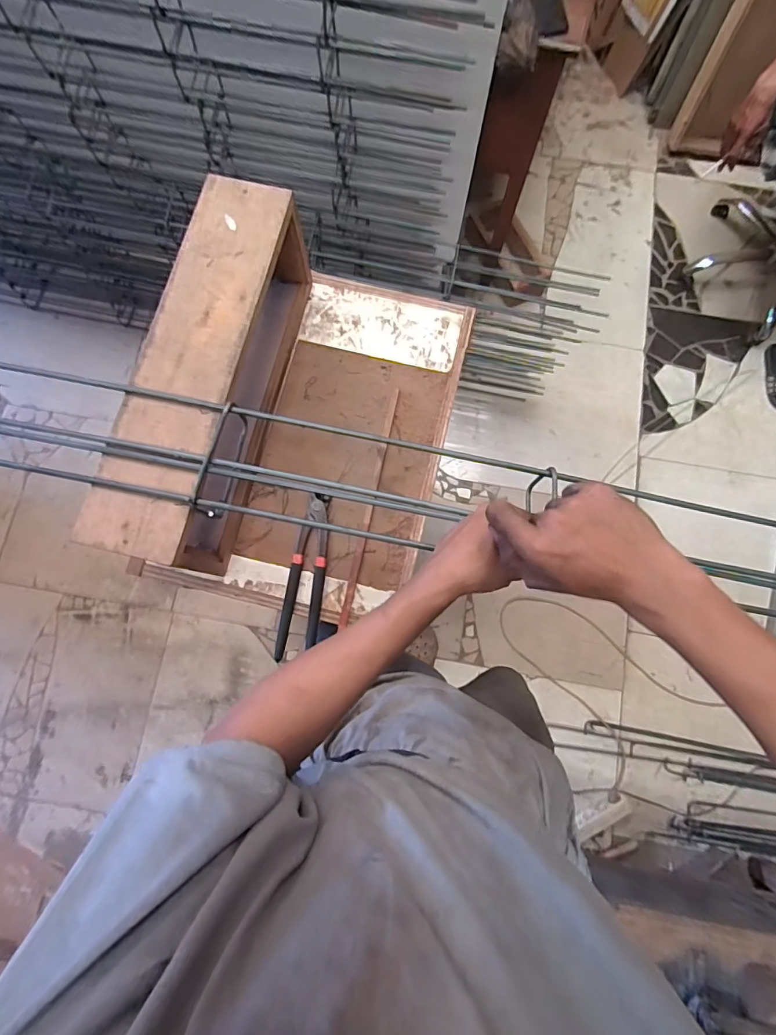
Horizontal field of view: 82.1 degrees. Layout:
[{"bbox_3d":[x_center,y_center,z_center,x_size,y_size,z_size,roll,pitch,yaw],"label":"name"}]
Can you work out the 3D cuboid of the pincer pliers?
[{"bbox_3d":[-0.105,0.074,0.571,0.047,0.015,0.204,6,79,1],"label":"pincer pliers"}]

